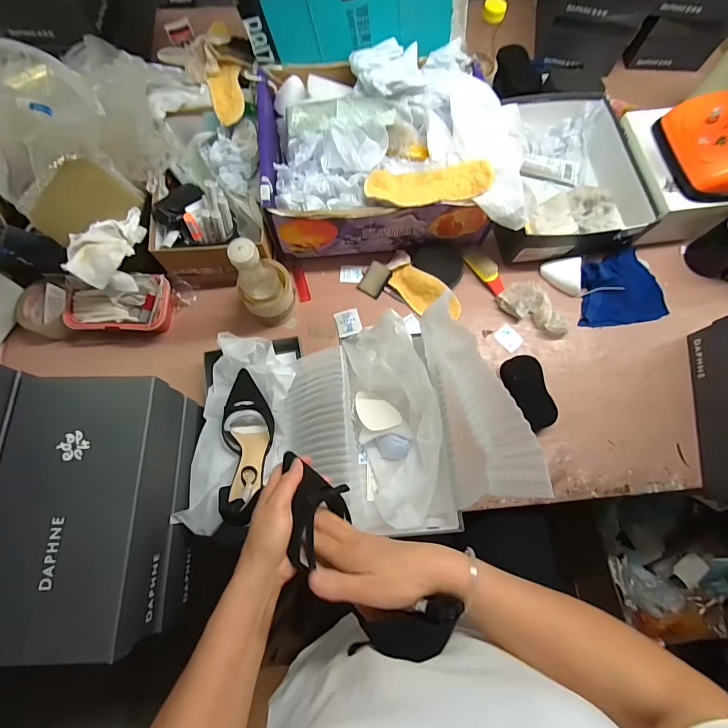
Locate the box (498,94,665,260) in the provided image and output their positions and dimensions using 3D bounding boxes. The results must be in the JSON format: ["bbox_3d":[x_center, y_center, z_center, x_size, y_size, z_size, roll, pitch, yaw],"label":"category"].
[{"bbox_3d":[0.369,-0.374,0.726,0.260,0.100,0.330,-9,75,-4],"label":"box"}]

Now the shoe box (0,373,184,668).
[{"bbox_3d":[-0.336,0.169,0.455,0.161,0.093,0.291,0,74,-2],"label":"shoe box"}]

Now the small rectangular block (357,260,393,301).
[{"bbox_3d":[0.020,-0.158,0.711,0.046,0.013,0.063,31,107,1],"label":"small rectangular block"}]

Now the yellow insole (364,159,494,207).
[{"bbox_3d":[0.104,-0.283,0.604,0.198,0.019,0.068,-4,78,0],"label":"yellow insole"}]

